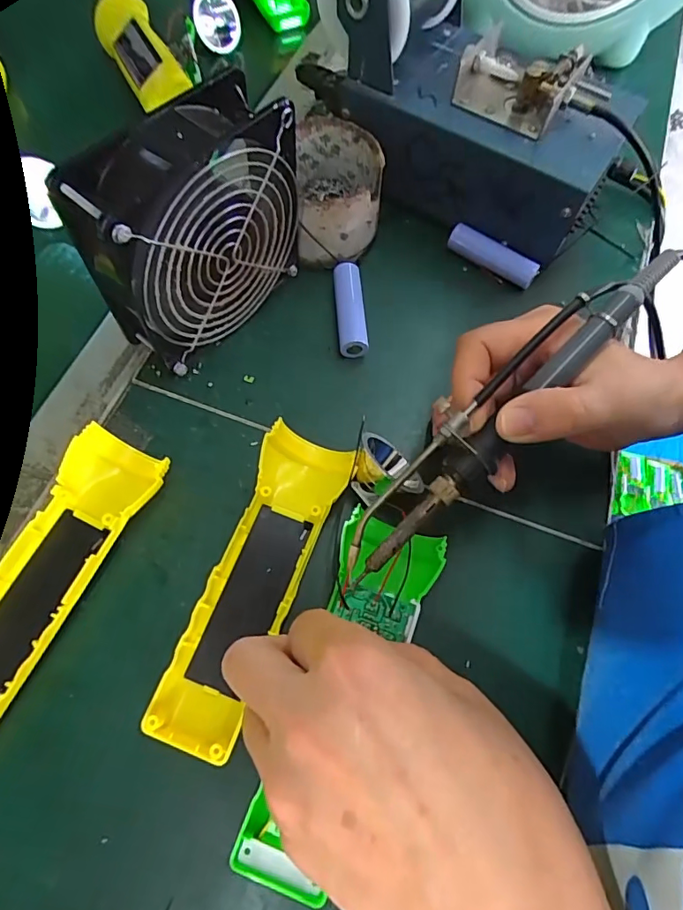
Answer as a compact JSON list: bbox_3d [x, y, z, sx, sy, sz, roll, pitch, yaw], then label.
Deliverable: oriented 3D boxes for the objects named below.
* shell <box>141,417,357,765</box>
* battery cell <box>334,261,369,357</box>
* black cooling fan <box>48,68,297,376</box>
[{"bbox_3d":[-0.042,0.061,0.254,0.044,0.026,0.162,21,67,6],"label":"shell"},{"bbox_3d":[0.006,-0.096,0.329,0.016,0.020,0.067,-3,67,-5],"label":"battery cell"},{"bbox_3d":[-0.077,-0.117,0.276,0.042,0.122,0.122,41,70,13],"label":"black cooling fan"}]

